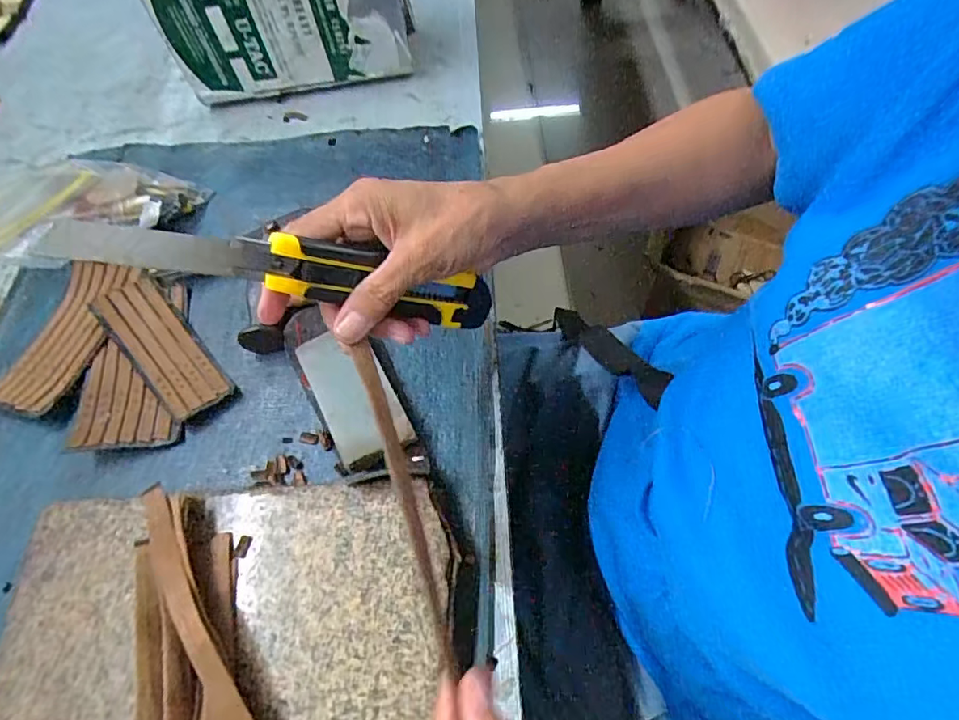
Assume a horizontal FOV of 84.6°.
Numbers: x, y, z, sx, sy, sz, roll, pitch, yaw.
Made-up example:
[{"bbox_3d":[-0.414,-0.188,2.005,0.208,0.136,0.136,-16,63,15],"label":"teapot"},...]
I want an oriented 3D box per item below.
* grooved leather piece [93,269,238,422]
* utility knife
[{"bbox_3d":[-0.253,-0.012,0.418,0.049,0.008,0.146,-38,71,-23],"label":"grooved leather piece"},{"bbox_3d":[-0.082,-0.044,0.270,0.217,0.033,0.018,5,52,-38],"label":"utility knife"}]

